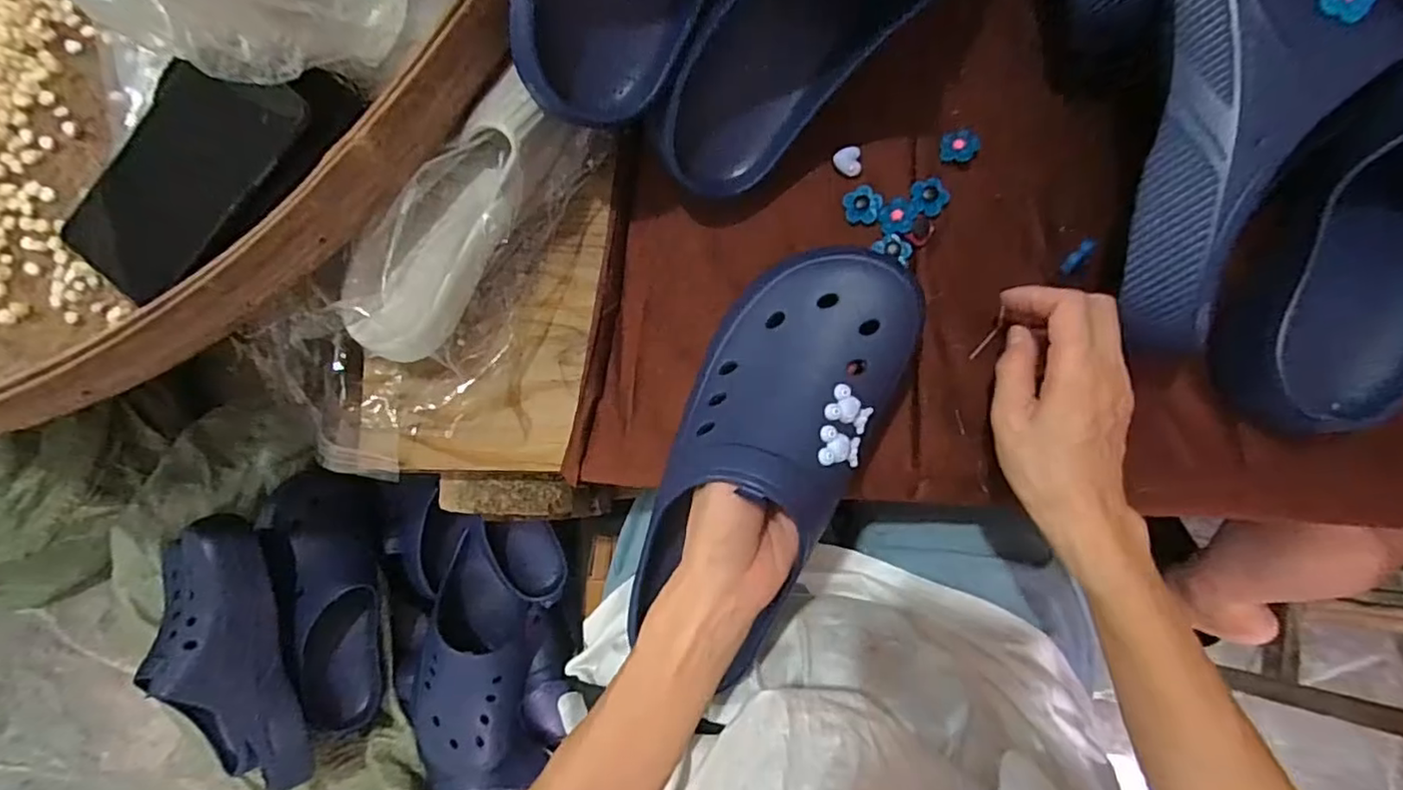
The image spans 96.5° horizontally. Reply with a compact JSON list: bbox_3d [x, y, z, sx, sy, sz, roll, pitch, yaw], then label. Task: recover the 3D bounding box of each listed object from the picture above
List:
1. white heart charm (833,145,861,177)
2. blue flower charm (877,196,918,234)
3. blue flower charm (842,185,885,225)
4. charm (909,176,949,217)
[{"bbox_3d":[0.097,-0.156,0.419,0.018,0.006,0.019,0,88,6],"label":"white heart charm"},{"bbox_3d":[0.128,-0.116,0.411,0.025,0.010,0.022,-40,84,3],"label":"blue flower charm"},{"bbox_3d":[0.106,-0.126,0.416,0.024,0.009,0.023,0,88,6],"label":"blue flower charm"},{"bbox_3d":[0.150,-0.130,0.414,0.023,0.009,0.025,0,88,6],"label":"charm"}]

